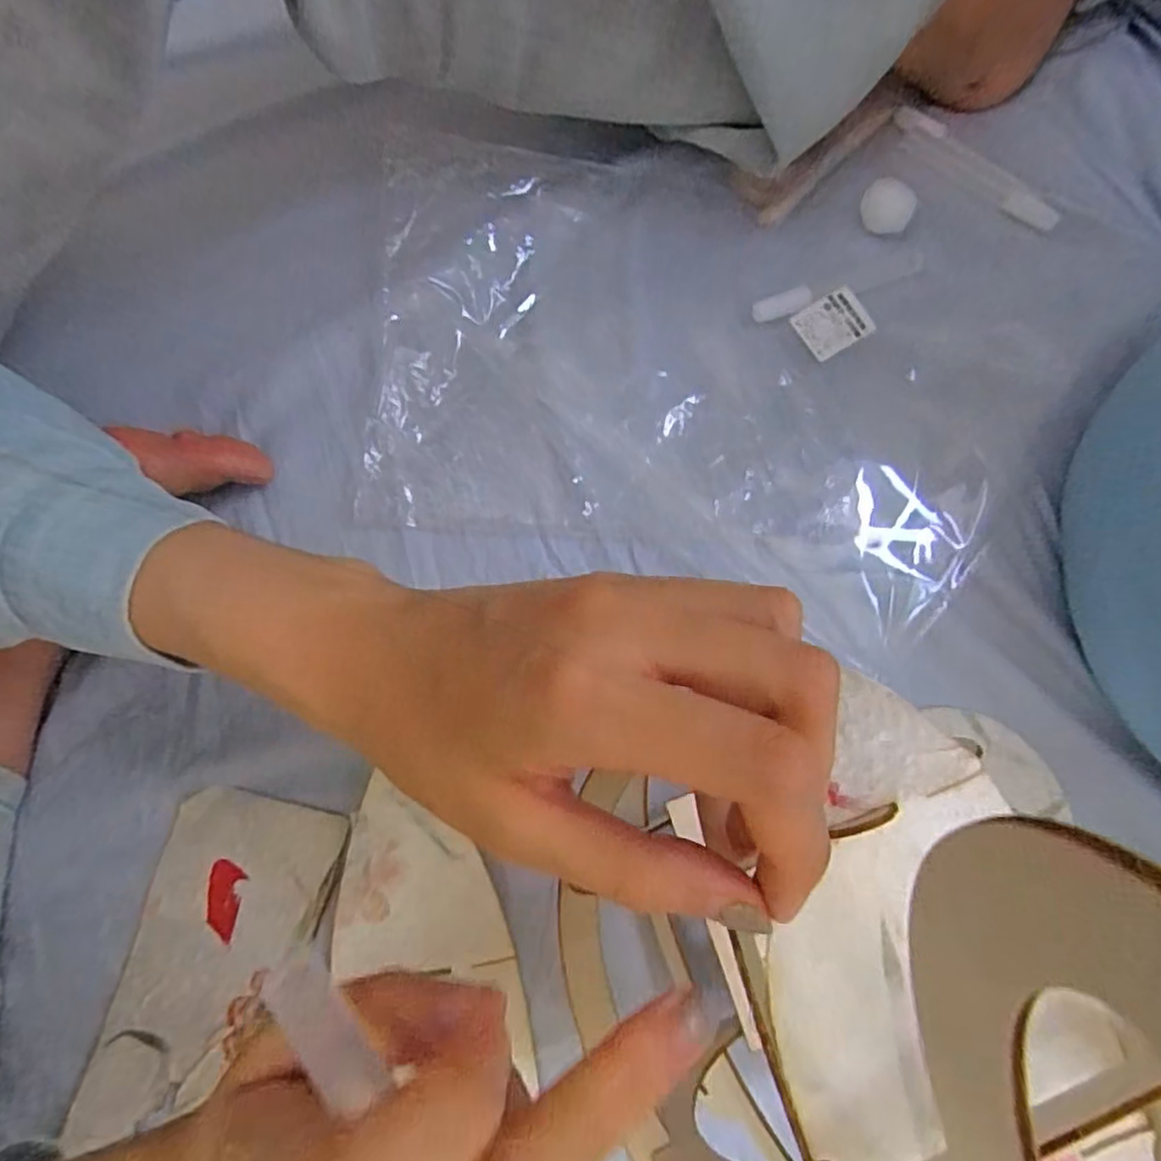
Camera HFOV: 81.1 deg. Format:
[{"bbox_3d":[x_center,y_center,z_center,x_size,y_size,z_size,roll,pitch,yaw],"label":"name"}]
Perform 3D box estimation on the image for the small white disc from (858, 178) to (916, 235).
[{"bbox_3d":[0.173,-0.211,0.382,0.028,0.006,0.034,37,80,8],"label":"small white disc"}]

